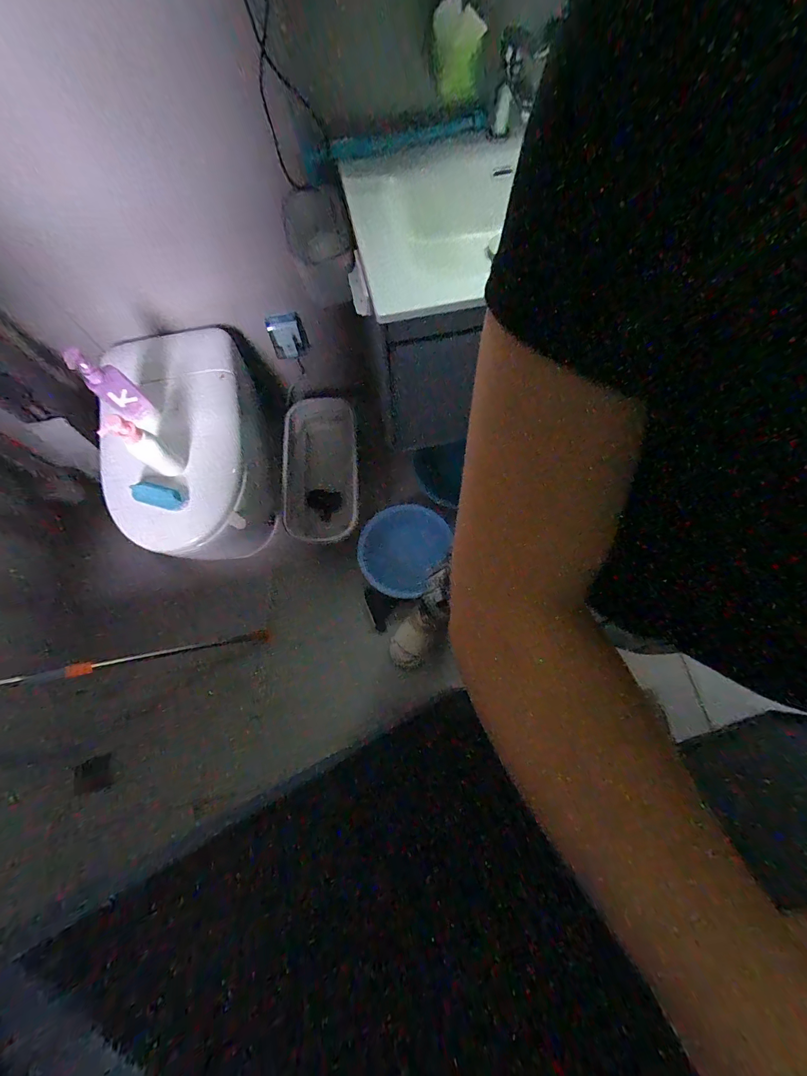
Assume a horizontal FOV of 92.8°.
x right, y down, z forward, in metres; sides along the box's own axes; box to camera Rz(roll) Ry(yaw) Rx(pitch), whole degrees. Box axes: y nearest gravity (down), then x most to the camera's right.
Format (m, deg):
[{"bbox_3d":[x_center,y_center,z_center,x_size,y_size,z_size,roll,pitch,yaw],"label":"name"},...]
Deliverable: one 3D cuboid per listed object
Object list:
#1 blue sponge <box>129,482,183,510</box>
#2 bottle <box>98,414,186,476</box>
[{"bbox_3d":[-0.631,-0.108,0.987,0.128,0.035,0.052,10,75,3],"label":"blue sponge"},{"bbox_3d":[-0.622,-0.218,0.934,0.062,0.209,0.068,31,77,8],"label":"bottle"}]

